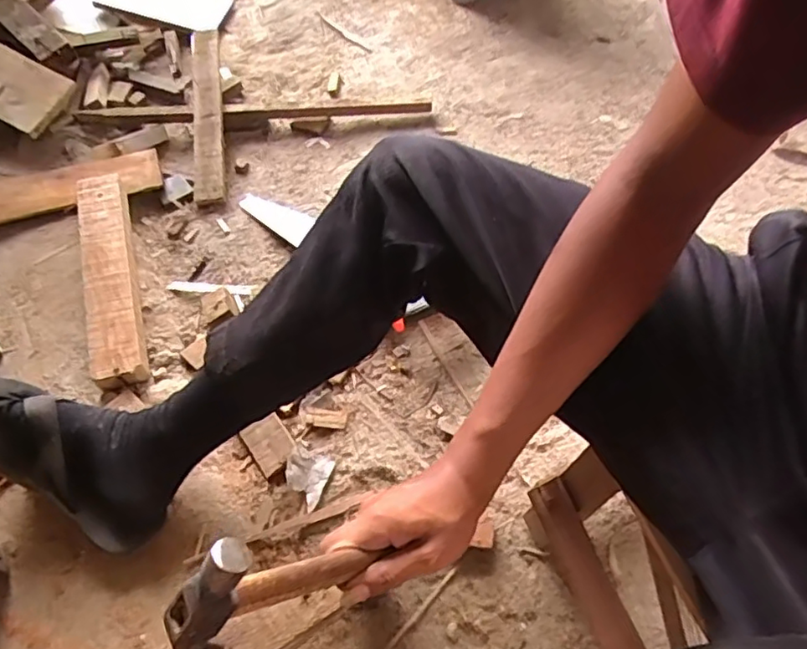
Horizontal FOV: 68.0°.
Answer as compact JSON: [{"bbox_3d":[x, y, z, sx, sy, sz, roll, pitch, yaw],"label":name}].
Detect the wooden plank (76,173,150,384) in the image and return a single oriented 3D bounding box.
[{"bbox_3d":[-0.421,-0.080,0.857,0.064,0.022,0.362,-15,61,-10],"label":"wooden plank"}]

